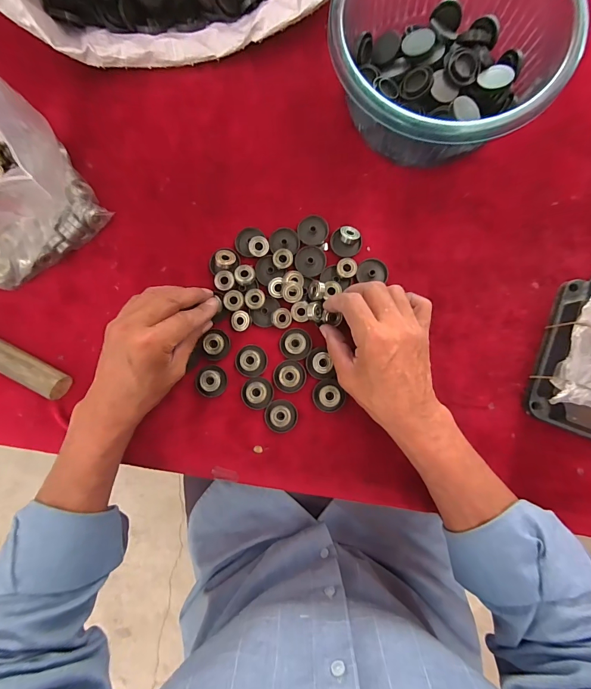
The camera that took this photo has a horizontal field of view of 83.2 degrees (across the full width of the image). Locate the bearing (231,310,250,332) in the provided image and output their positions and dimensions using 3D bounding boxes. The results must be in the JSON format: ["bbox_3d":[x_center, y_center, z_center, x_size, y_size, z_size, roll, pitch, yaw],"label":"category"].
[{"bbox_3d":[-0.058,-0.025,0.350,0.019,0.004,0.021,-4,84,2],"label":"bearing"}]

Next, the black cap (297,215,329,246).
[{"bbox_3d":[0.019,-0.123,0.360,0.032,0.007,0.032,0,84,3],"label":"black cap"}]

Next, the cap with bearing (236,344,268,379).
[{"bbox_3d":[-0.047,0.017,0.345,0.032,0.012,0.033,0,84,3],"label":"cap with bearing"}]

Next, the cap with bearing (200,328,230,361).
[{"bbox_3d":[-0.083,0.001,0.348,0.026,0.012,0.031,23,86,5],"label":"cap with bearing"}]

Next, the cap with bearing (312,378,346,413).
[{"bbox_3d":[0.033,0.053,0.338,0.030,0.011,0.032,0,84,3],"label":"cap with bearing"}]

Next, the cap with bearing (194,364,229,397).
[{"bbox_3d":[-0.089,0.038,0.346,0.032,0.014,0.032,0,84,3],"label":"cap with bearing"}]

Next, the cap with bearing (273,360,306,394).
[{"bbox_3d":[-0.006,0.033,0.342,0.033,0.009,0.033,0,84,3],"label":"cap with bearing"}]

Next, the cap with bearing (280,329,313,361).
[{"bbox_3d":[0.000,-0.001,0.344,0.032,0.006,0.032,0,84,3],"label":"cap with bearing"}]

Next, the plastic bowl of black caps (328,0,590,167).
[{"bbox_3d":[0.143,-0.275,0.332,0.200,0.094,0.205,0,84,3],"label":"plastic bowl of black caps"}]

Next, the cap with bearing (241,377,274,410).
[{"bbox_3d":[-0.039,0.050,0.343,0.031,0.012,0.032,0,84,3],"label":"cap with bearing"}]

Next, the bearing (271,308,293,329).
[{"bbox_3d":[-0.014,-0.027,0.346,0.021,0.004,0.021,-1,93,-15],"label":"bearing"}]

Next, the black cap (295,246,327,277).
[{"bbox_3d":[0.016,-0.089,0.358,0.032,0.011,0.034,0,84,3],"label":"black cap"}]

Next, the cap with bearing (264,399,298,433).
[{"bbox_3d":[-0.015,0.073,0.340,0.032,0.010,0.033,0,84,3],"label":"cap with bearing"}]

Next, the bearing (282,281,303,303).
[{"bbox_3d":[-0.003,-0.054,0.345,0.021,0.009,0.022,0,84,3],"label":"bearing"}]

